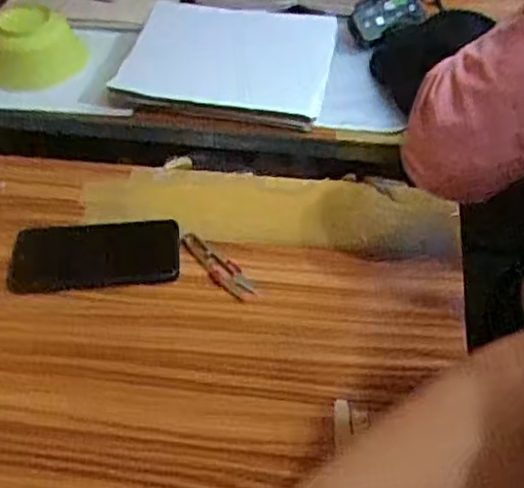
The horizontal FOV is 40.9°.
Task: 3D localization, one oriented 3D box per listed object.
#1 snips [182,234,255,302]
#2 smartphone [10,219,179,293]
[{"bbox_3d":[-0.044,0.021,0.709,0.031,0.008,0.100,-28,54,-22],"label":"snips"},{"bbox_3d":[-0.171,0.011,0.713,0.169,0.013,0.082,-5,49,-3],"label":"smartphone"}]

